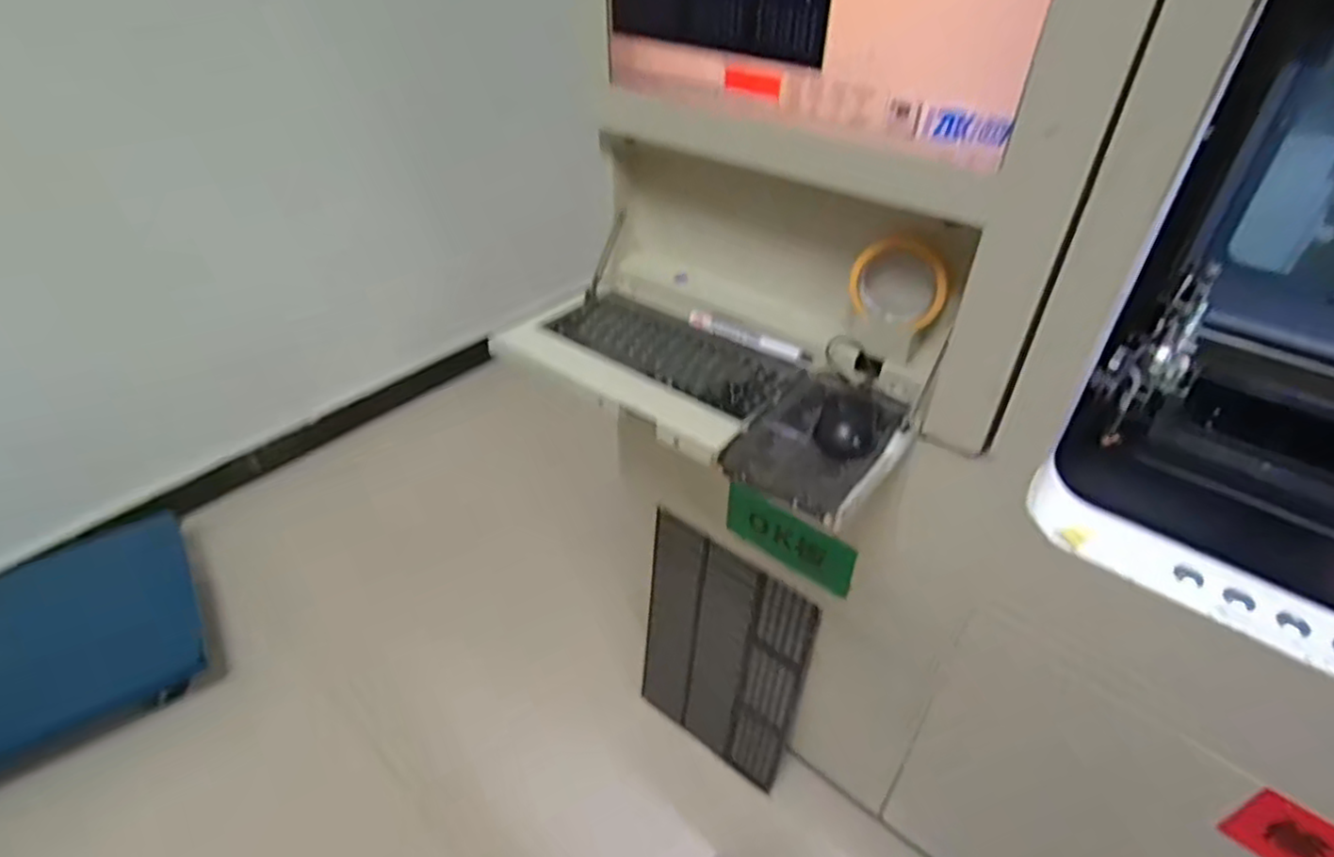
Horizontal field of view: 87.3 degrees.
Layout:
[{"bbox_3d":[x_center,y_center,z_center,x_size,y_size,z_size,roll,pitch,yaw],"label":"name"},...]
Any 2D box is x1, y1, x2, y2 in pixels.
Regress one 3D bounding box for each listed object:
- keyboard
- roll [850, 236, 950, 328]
[{"bbox_3d":[0.008,-0.091,0.796,0.285,0.021,0.132,27,47,30],"label":"keyboard"},{"bbox_3d":[0.238,-0.146,0.712,0.097,0.090,0.027,28,48,31],"label":"roll"}]

